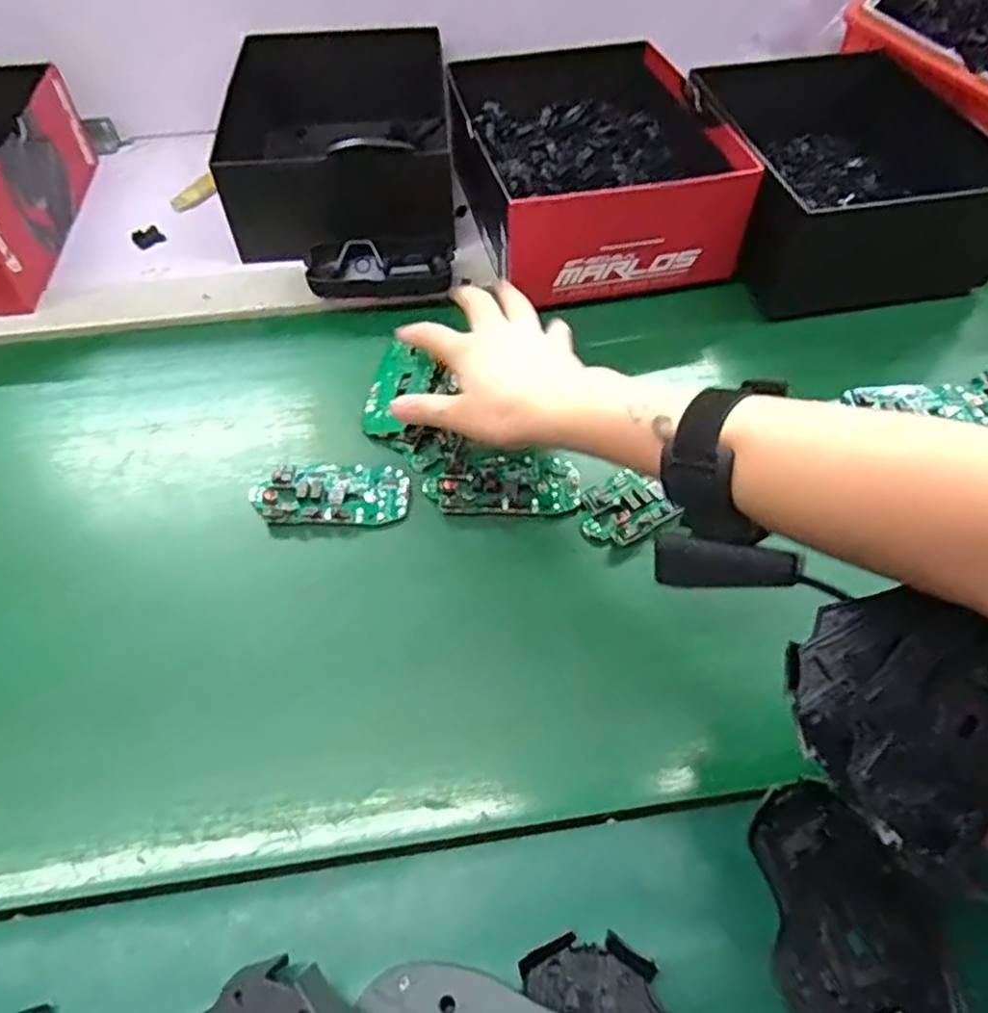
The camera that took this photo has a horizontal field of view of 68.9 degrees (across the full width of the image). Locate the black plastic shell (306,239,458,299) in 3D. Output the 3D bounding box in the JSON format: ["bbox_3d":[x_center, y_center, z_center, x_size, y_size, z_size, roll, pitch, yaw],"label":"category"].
[{"bbox_3d":[-0.087,-0.186,0.563,0.111,0.029,0.048,1,55,1],"label":"black plastic shell"}]

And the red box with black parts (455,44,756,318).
[{"bbox_3d":[0.077,-0.293,0.606,0.195,0.081,0.262,-10,55,-7],"label":"red box with black parts"}]

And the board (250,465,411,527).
[{"bbox_3d":[-0.104,-0.008,0.460,0.097,0.013,0.044,0,55,0],"label":"board"}]

